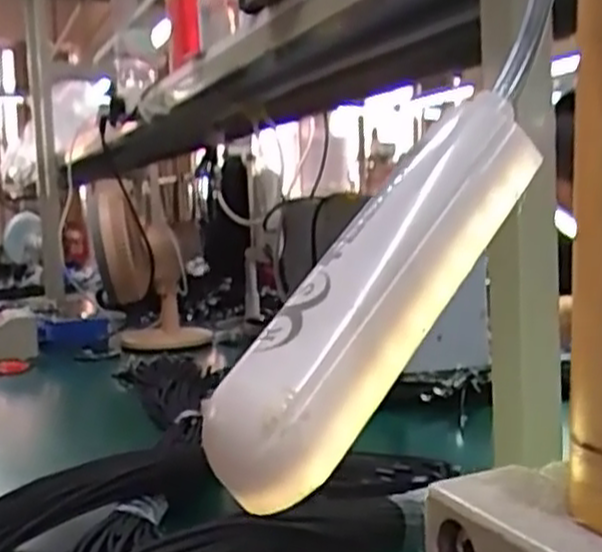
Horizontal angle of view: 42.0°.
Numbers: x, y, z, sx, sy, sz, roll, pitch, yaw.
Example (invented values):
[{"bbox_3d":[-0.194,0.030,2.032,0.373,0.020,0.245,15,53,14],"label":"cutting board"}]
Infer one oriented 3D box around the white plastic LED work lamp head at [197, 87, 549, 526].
[{"bbox_3d":[0.014,-0.001,0.130,0.018,0.017,0.084,2,44,50],"label":"white plastic LED work lamp head"}]

